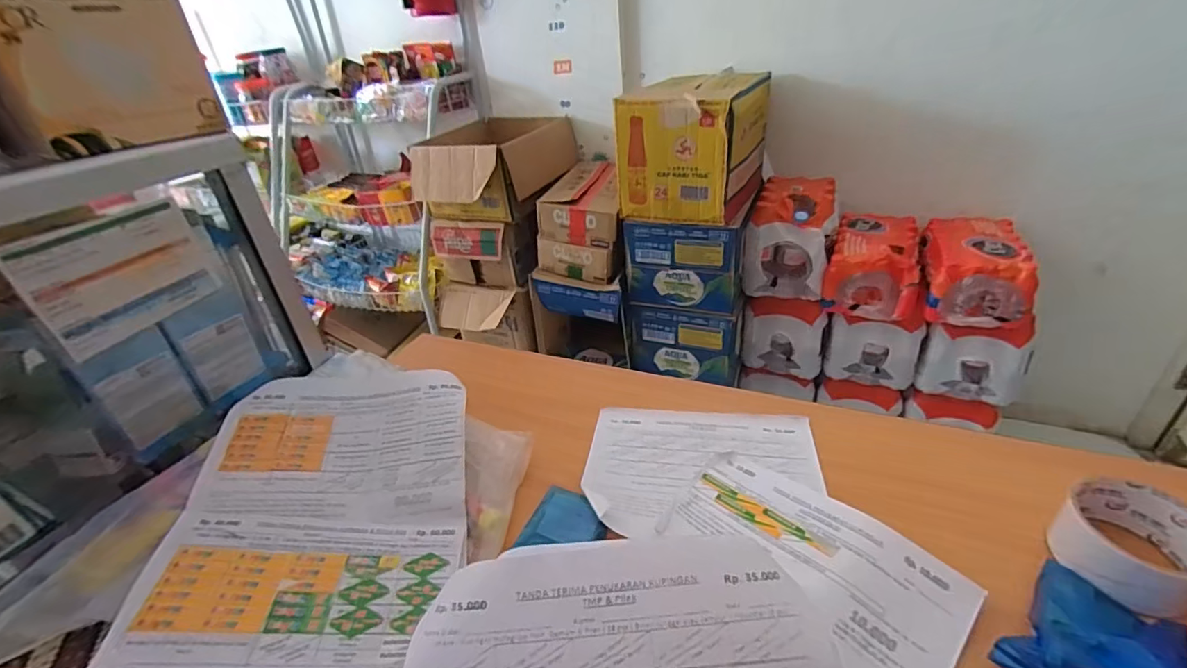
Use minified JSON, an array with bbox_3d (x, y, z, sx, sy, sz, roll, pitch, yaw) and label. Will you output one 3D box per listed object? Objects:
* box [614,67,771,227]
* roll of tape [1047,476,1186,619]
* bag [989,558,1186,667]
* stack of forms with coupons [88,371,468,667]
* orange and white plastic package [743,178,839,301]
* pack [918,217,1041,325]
[{"bbox_3d":[0.248,-0.466,1.257,0.280,0.268,0.348,11,35,24],"label":"box"},{"bbox_3d":[0.384,0.147,0.361,0.088,0.039,0.080,-4,32,2],"label":"roll of tape"},{"bbox_3d":[0.309,0.195,0.312,0.107,0.033,0.077,-27,39,-31],"label":"bag"},{"bbox_3d":[-0.219,0.153,0.405,0.215,0.031,0.323,4,40,-9],"label":"stack of forms with coupons"},{"bbox_3d":[0.518,-0.265,1.325,0.190,0.227,0.318,10,35,23],"label":"orange and white plastic package"},{"bbox_3d":[0.885,-0.155,1.198,0.192,0.158,0.265,9,35,21],"label":"pack"}]

